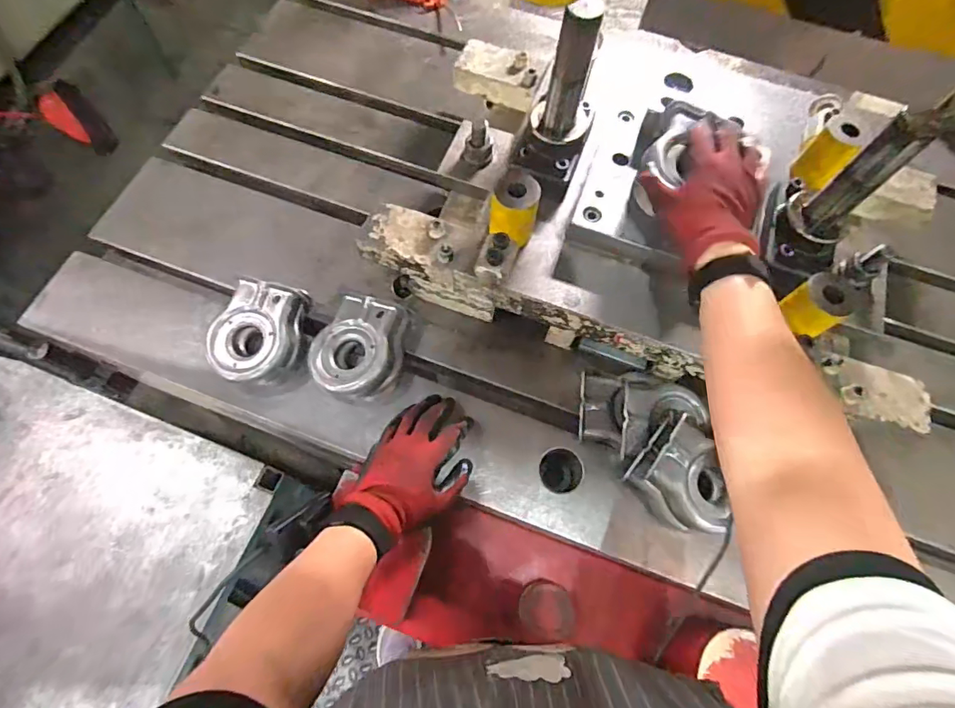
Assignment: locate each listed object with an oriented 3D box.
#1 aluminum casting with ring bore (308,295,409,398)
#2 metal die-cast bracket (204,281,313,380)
[{"bbox_3d":[-0.144,-0.007,0.596,0.109,0.056,0.118,5,66,-1],"label":"aluminum casting with ring bore"},{"bbox_3d":[-0.266,-0.023,0.595,0.100,0.064,0.118,5,66,-1],"label":"metal die-cast bracket"}]

